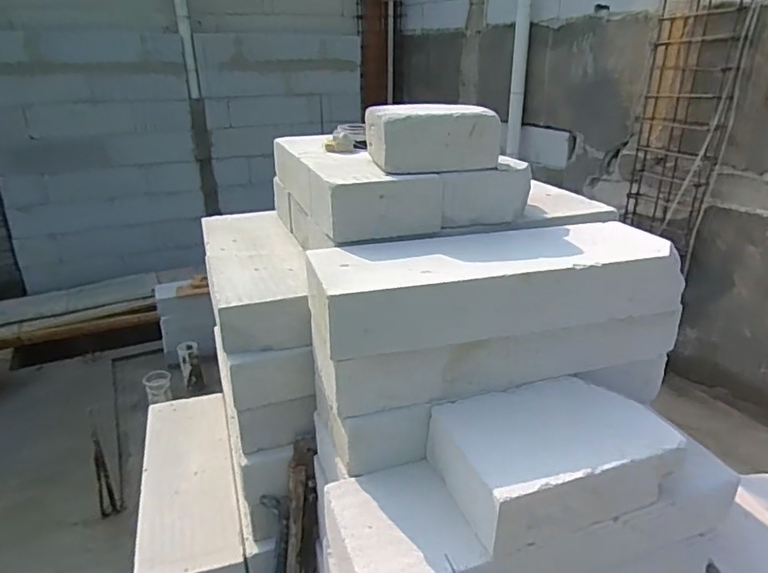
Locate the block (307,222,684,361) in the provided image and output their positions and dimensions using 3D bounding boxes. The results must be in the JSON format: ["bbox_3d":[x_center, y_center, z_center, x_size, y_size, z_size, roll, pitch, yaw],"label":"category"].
[{"bbox_3d":[0.177,-0.013,0.898,0.582,0.103,0.217,-6,23,-15],"label":"block"}]

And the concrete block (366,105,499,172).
[{"bbox_3d":[0.083,-0.270,0.981,0.197,0.098,0.150,-6,23,-13],"label":"concrete block"}]

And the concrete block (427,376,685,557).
[{"bbox_3d":[0.239,0.239,0.796,0.300,0.092,0.200,-8,24,-18],"label":"concrete block"}]

